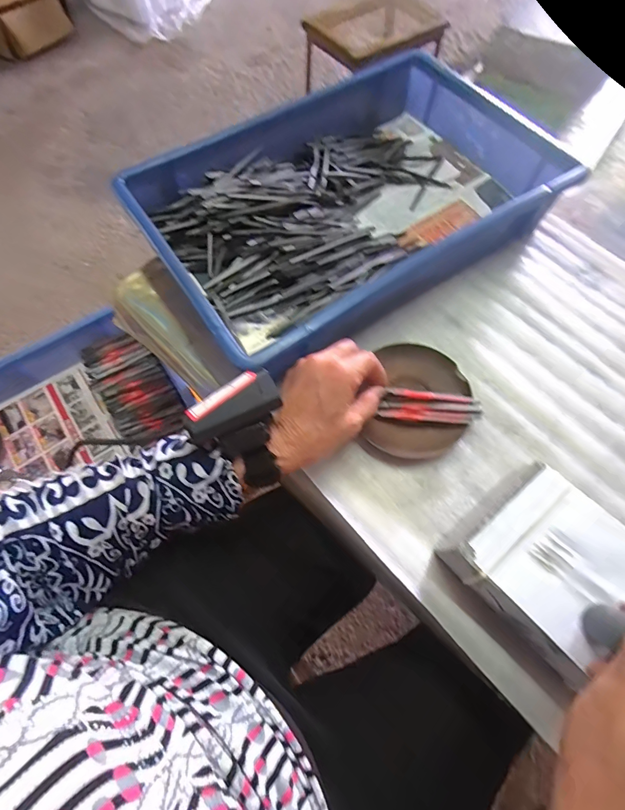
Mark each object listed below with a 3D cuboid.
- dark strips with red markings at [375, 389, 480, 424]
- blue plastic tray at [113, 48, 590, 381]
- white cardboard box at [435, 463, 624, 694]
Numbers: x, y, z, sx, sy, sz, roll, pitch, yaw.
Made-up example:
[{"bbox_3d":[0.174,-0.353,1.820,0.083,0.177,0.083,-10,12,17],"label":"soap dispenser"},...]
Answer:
[{"bbox_3d":[0.110,0.001,0.375,0.087,0.015,0.024,4,65,2],"label":"dark strips with red markings"},{"bbox_3d":[0.040,-0.226,0.457,0.424,0.074,0.278,-33,71,-13],"label":"blue plastic tray"},{"bbox_3d":[0.181,0.128,0.303,0.105,0.061,0.130,-39,72,-15],"label":"white cardboard box"}]

